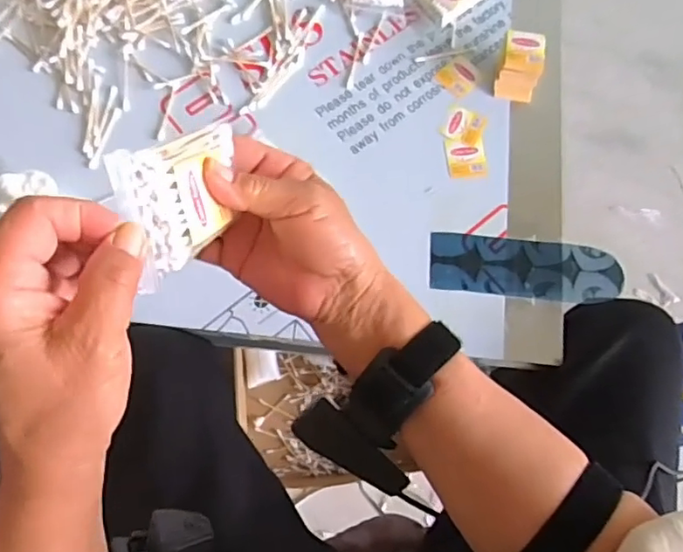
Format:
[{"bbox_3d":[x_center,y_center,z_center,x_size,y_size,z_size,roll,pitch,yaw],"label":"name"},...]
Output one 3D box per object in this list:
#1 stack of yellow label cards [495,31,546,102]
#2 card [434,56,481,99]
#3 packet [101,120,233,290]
[{"bbox_3d":[0.191,-0.224,0.617,0.045,0.042,0.060,13,75,1],"label":"stack of yellow label cards"},{"bbox_3d":[0.130,-0.217,0.628,0.043,0.004,0.039,-42,79,-13],"label":"card"},{"bbox_3d":[-0.077,-0.035,0.284,0.012,0.085,0.063,1,112,25],"label":"packet"}]

